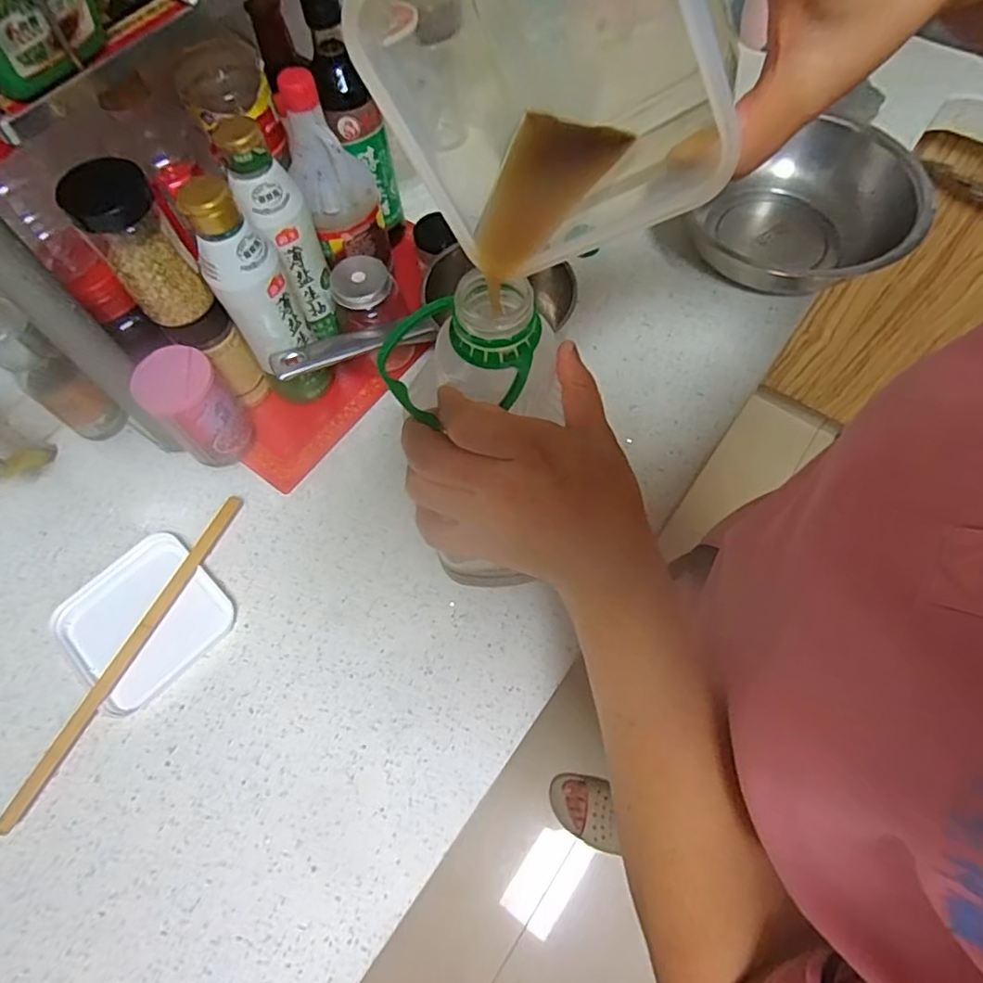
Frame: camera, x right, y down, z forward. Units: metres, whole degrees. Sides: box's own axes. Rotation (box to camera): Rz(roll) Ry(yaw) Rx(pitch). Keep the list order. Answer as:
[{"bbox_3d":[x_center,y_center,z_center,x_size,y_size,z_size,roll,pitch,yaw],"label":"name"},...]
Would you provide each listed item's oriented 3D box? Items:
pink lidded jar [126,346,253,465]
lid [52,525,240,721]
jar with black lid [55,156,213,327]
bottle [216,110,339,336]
[{"bbox_3d":[-0.263,-0.073,0.534,0.064,0.109,0.062,-1,65,1],"label":"pink lidded jar"},{"bbox_3d":[-0.305,0.110,0.507,0.127,0.014,0.124,40,72,18],"label":"lid"},{"bbox_3d":[-0.263,-0.183,0.439,0.056,0.112,0.045,-37,69,-14],"label":"jar with black lid"},{"bbox_3d":[-0.177,-0.224,0.513,0.050,0.191,0.053,-13,65,-4],"label":"bottle"}]

